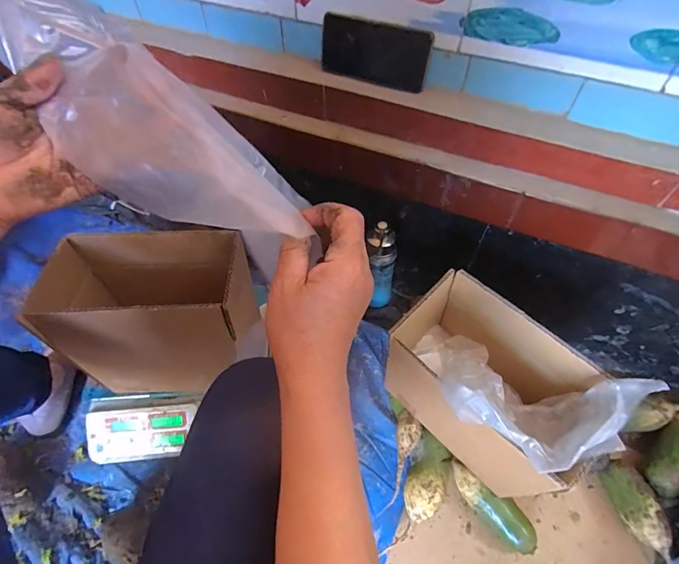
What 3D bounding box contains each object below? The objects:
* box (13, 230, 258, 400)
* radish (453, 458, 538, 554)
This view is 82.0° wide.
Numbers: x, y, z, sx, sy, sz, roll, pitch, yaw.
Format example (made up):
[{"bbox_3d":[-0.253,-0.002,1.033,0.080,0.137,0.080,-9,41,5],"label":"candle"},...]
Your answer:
[{"bbox_3d":[-0.282,0.059,0.636,0.265,0.258,0.147,-5,55,-4],"label":"box"},{"bbox_3d":[0.244,0.364,0.636,0.050,0.056,0.160,-39,63,-24],"label":"radish"}]

